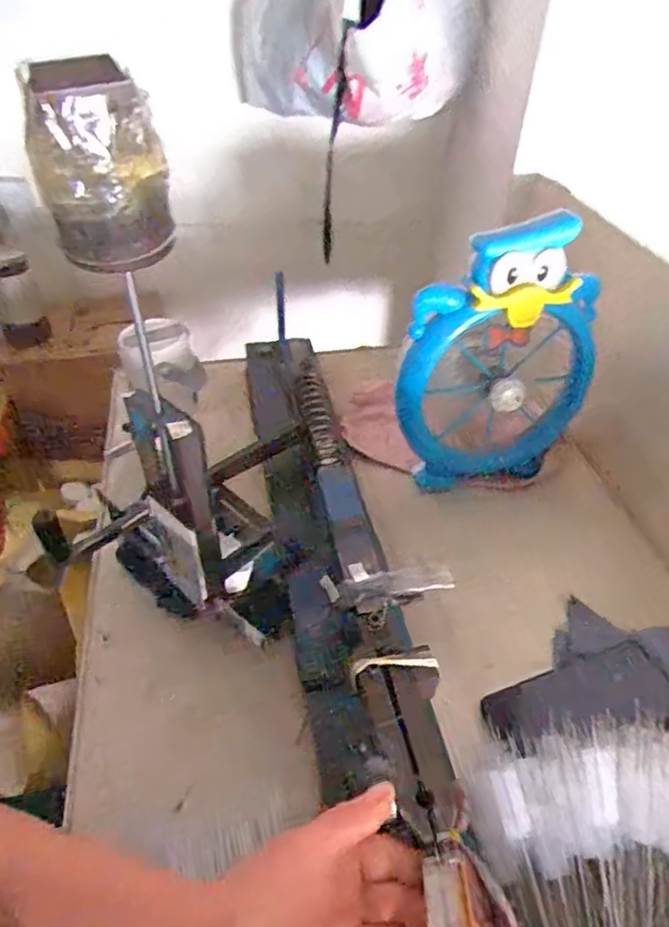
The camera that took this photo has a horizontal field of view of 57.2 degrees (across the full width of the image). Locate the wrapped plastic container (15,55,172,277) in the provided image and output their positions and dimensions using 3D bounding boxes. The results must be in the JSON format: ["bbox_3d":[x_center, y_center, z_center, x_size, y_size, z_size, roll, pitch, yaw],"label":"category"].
[{"bbox_3d":[-0.114,-0.144,0.303,0.059,0.087,0.057,-12,44,-15],"label":"wrapped plastic container"}]

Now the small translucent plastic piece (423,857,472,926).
[{"bbox_3d":[0.058,0.228,0.309,0.022,0.007,0.049,1,45,-2],"label":"small translucent plastic piece"}]

